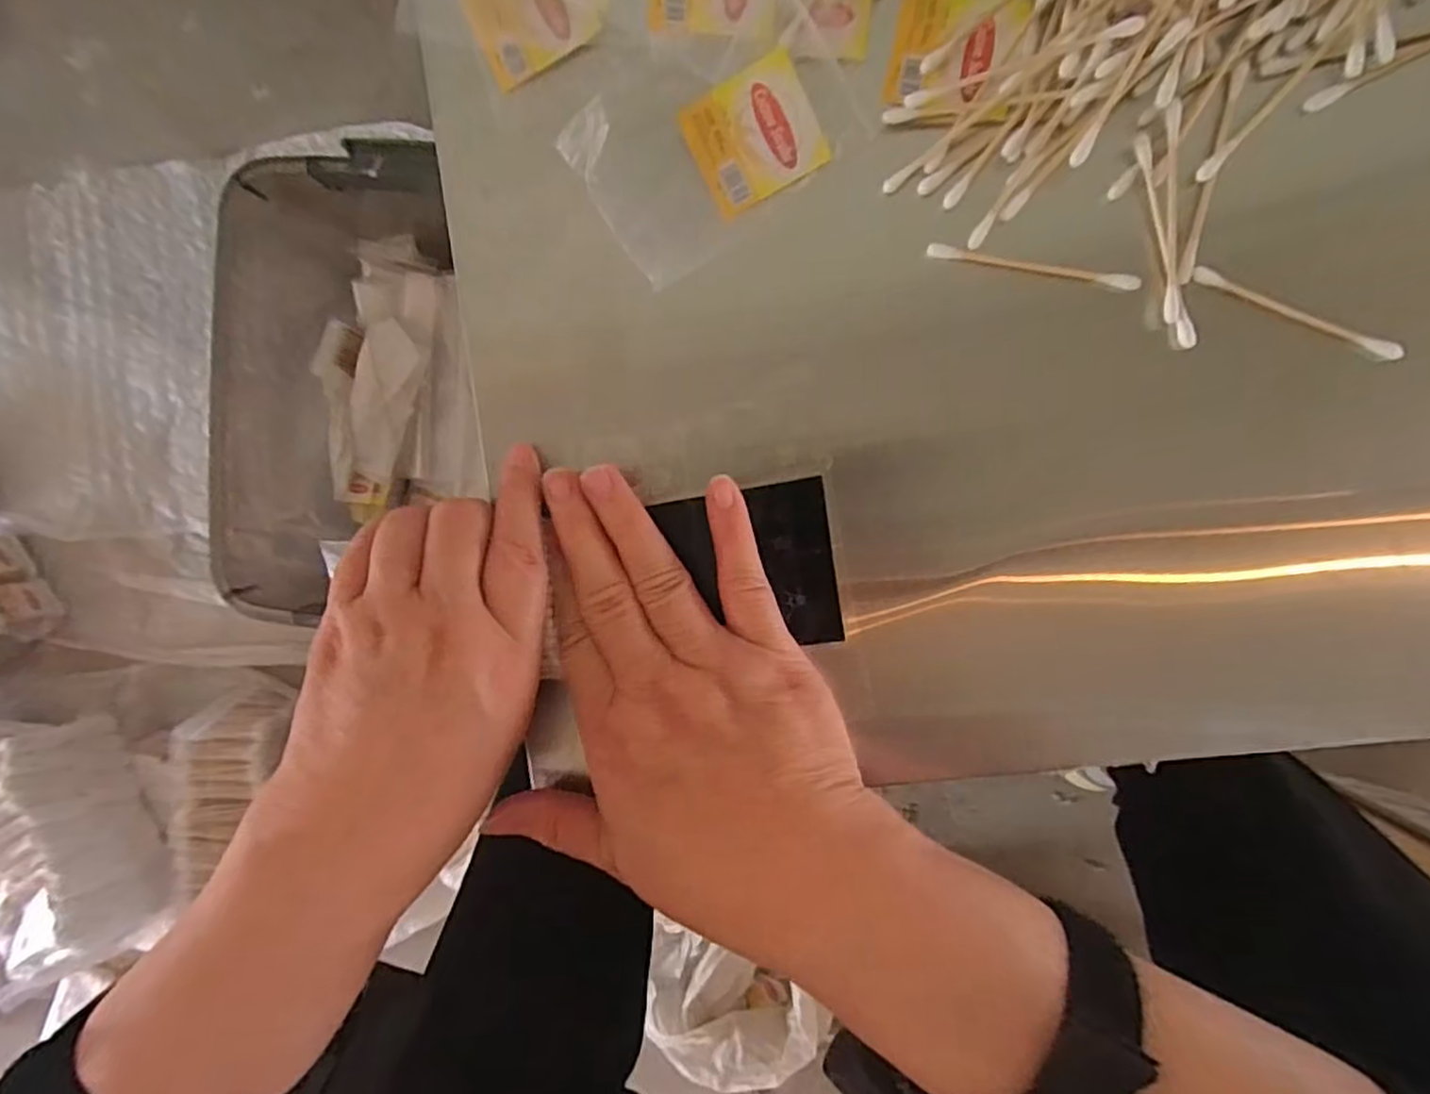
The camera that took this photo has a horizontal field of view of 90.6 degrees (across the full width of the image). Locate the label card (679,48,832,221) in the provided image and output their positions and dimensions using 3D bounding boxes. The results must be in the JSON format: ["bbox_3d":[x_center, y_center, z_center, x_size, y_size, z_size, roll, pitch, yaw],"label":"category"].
[{"bbox_3d":[0.014,-0.145,0.249,0.042,0.004,0.039,-25,102,9],"label":"label card"}]

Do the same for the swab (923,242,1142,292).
[{"bbox_3d":[0.110,-0.097,0.245,0.071,0.004,0.005,12,95,4],"label":"swab"}]

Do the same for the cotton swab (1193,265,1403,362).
[{"bbox_3d":[0.195,-0.079,0.238,0.070,0.005,0.006,25,96,3],"label":"cotton swab"}]

